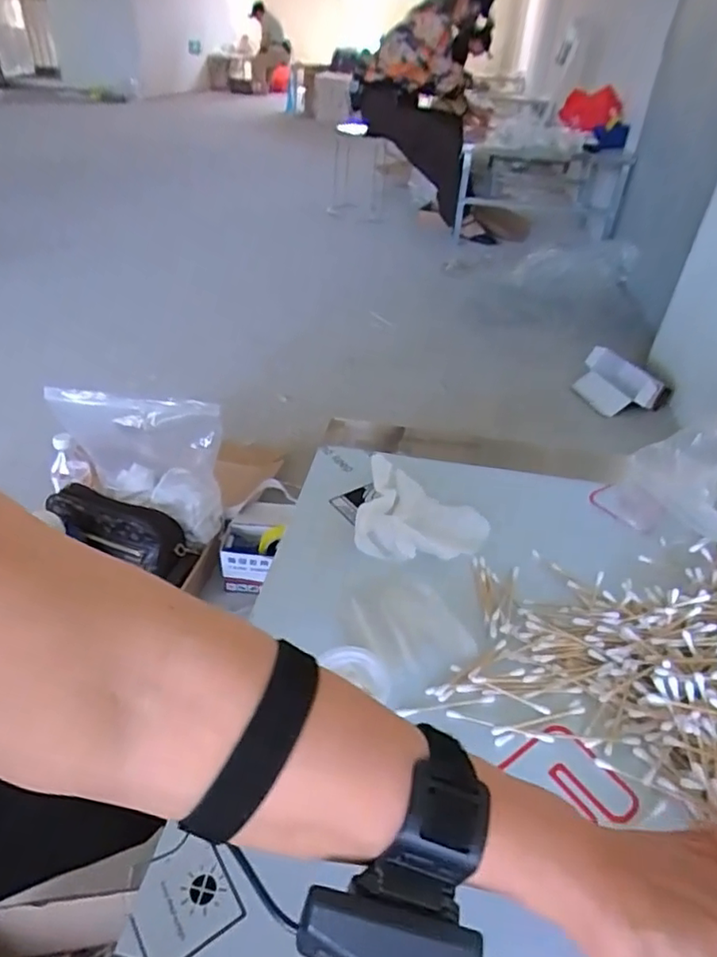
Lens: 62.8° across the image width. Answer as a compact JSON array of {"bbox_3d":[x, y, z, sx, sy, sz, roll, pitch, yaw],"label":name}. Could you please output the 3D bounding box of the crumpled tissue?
[{"bbox_3d":[0.063,0.027,0.558,0.117,0.029,0.129,9,37,7],"label":"crumpled tissue"}]

